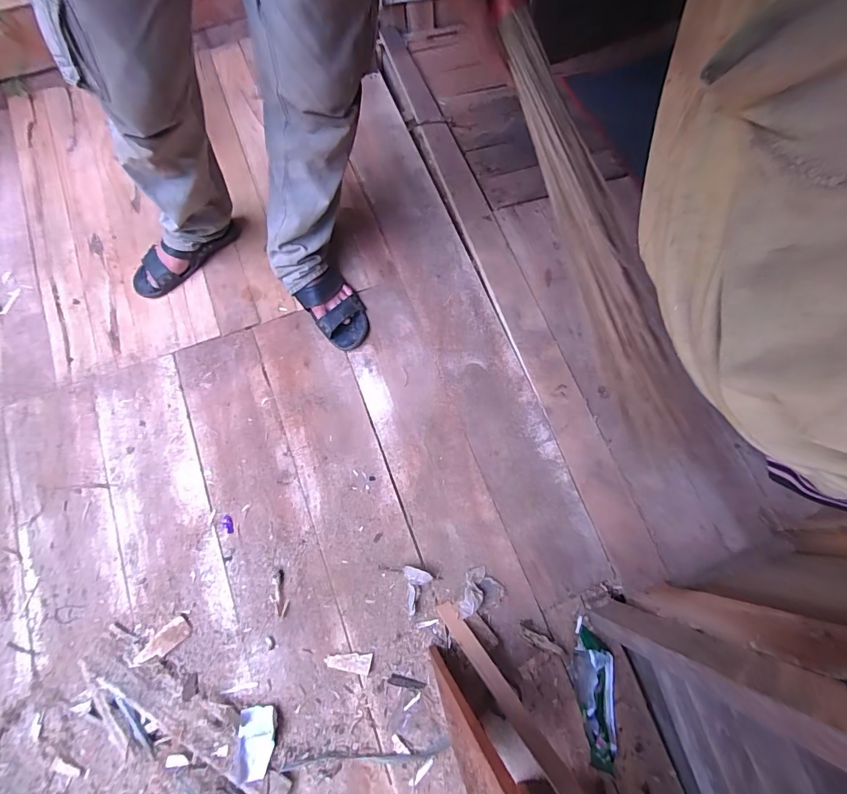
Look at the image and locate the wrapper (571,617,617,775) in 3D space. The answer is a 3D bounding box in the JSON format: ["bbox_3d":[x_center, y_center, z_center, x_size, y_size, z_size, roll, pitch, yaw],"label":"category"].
[{"bbox_3d":[0.310,0.527,0.726,0.078,0.027,0.214,-1,74,-2],"label":"wrapper"}]

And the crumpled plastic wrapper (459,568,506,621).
[{"bbox_3d":[0.102,0.360,0.760,0.091,0.034,0.069,-17,75,-6],"label":"crumpled plastic wrapper"}]

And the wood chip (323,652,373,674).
[{"bbox_3d":[-0.136,0.481,0.735,0.082,0.013,0.033,3,74,0],"label":"wood chip"}]

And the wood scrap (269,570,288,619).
[{"bbox_3d":[-0.271,0.370,0.761,0.029,0.007,0.079,-14,75,-5],"label":"wood scrap"}]

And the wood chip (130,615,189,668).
[{"bbox_3d":[-0.470,0.442,0.729,0.101,0.012,0.039,-39,79,-11],"label":"wood chip"}]

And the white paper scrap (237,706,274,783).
[{"bbox_3d":[-0.283,0.587,0.692,0.057,0.023,0.098,-6,74,-3],"label":"white paper scrap"}]

